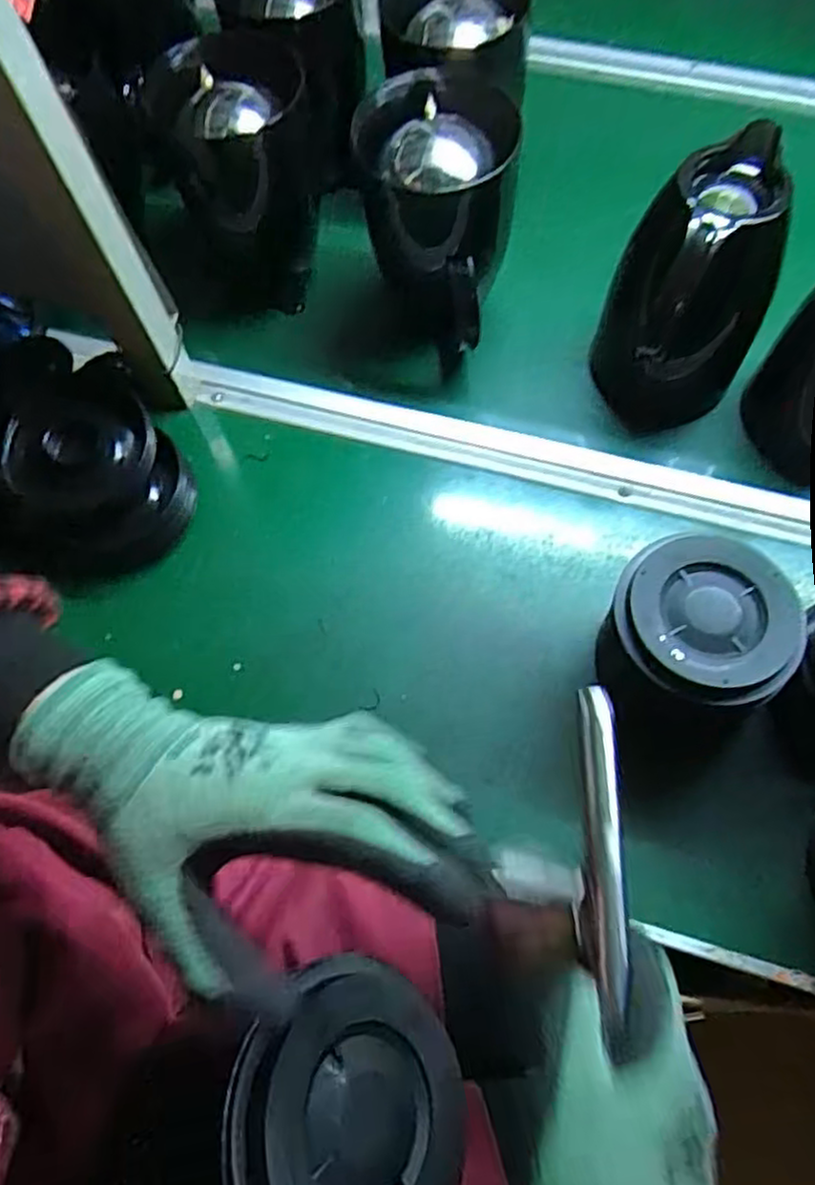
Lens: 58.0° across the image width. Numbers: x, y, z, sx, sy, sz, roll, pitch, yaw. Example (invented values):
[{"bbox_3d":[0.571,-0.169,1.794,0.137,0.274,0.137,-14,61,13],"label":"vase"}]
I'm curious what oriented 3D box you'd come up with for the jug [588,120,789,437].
[{"bbox_3d":[0.213,-0.226,0.573,0.114,0.193,0.100,-9,68,-1],"label":"jug"}]

